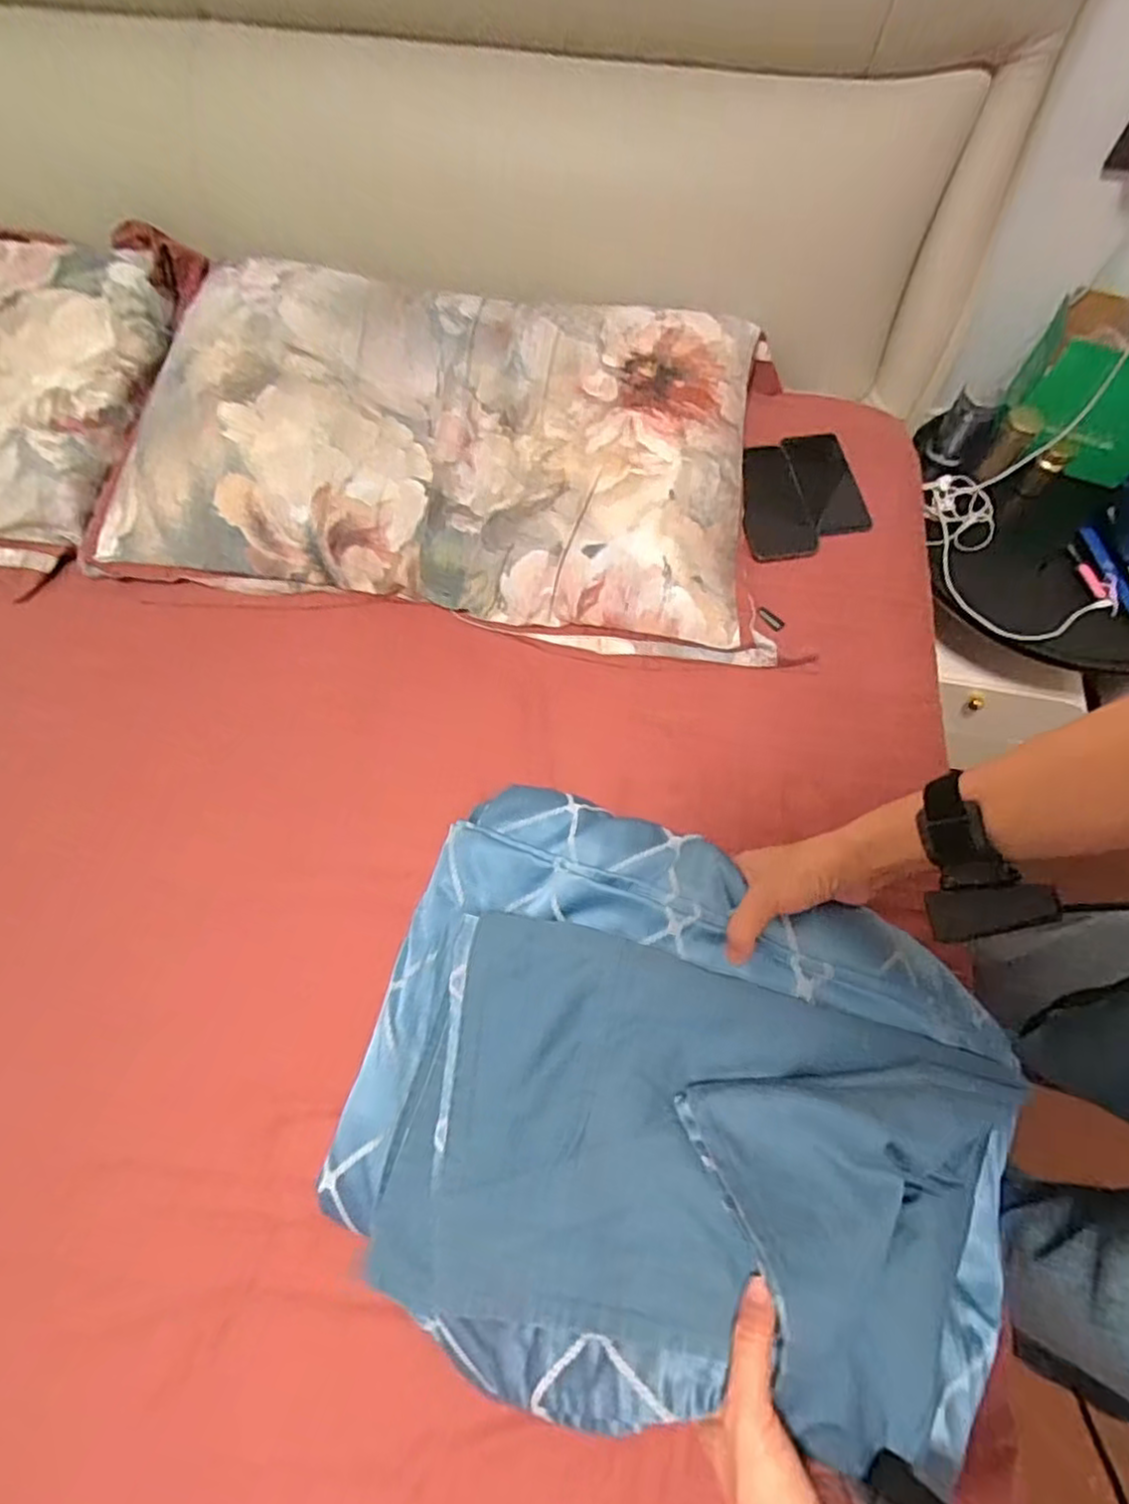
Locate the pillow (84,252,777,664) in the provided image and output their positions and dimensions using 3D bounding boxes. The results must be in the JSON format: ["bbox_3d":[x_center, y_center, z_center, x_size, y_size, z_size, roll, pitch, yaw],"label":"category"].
[{"bbox_3d":[-0.126,-0.337,0.764,0.667,0.116,0.381,8,64,2],"label":"pillow"}]

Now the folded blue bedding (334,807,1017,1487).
[{"bbox_3d":[0.082,0.220,0.467,0.442,0.127,0.364,17,65,6],"label":"folded blue bedding"}]

